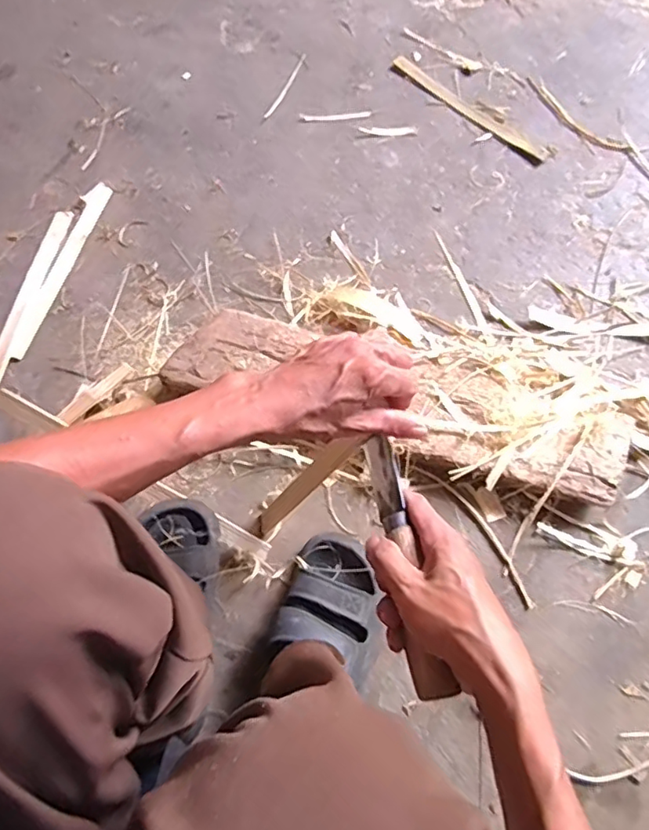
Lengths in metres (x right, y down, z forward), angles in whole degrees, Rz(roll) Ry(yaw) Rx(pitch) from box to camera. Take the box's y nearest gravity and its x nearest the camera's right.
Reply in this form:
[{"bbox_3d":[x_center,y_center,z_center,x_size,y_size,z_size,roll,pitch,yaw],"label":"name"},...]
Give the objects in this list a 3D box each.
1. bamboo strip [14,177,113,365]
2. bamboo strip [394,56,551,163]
[{"bbox_3d":[-0.390,-0.219,0.822,0.032,0.010,0.302,15,71,8],"label":"bamboo strip"},{"bbox_3d":[0.228,-0.489,0.893,0.026,0.005,0.308,-43,74,-12],"label":"bamboo strip"}]

